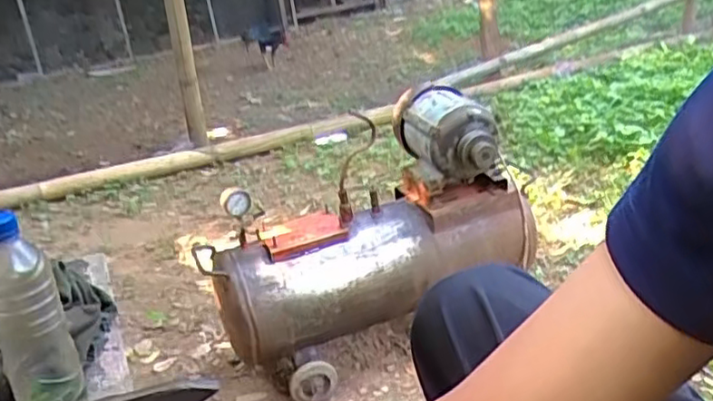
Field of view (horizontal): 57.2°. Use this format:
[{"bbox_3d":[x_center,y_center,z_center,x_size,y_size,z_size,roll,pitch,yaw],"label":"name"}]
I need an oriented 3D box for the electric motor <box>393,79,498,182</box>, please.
[{"bbox_3d":[0.182,-0.139,1.345,0.142,0.161,0.267,-13,22,-18],"label":"electric motor"}]

